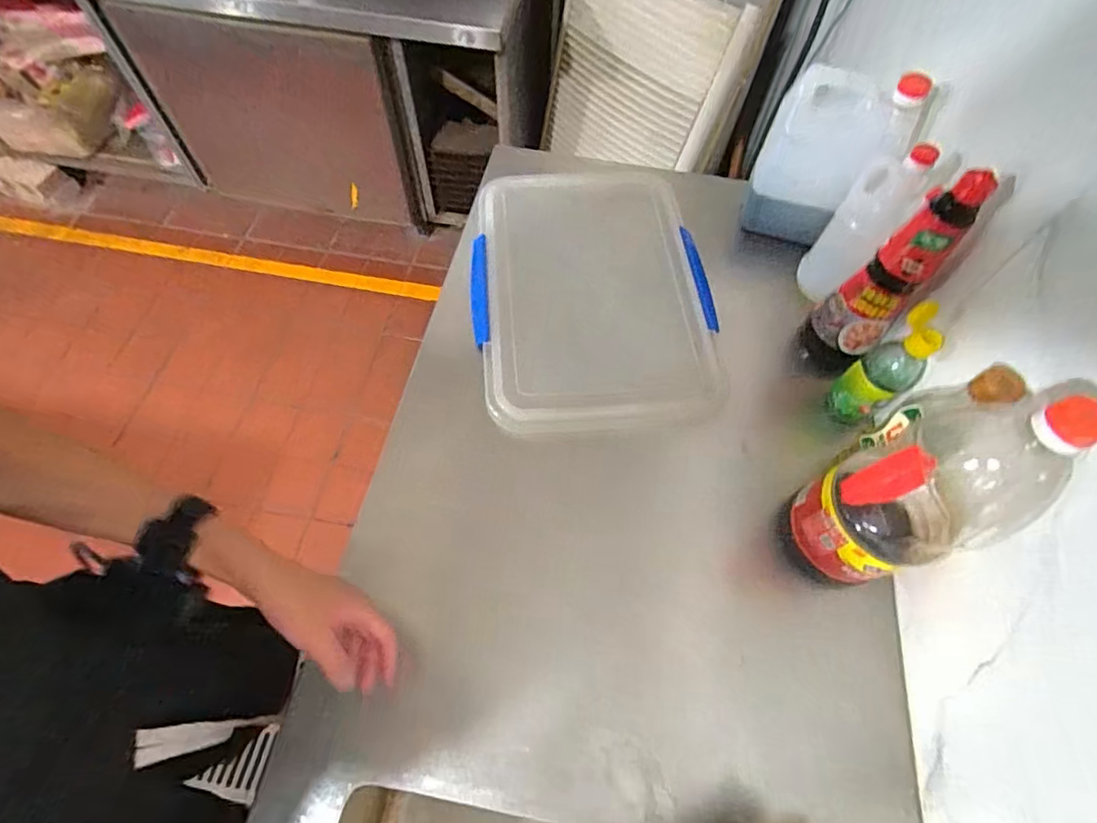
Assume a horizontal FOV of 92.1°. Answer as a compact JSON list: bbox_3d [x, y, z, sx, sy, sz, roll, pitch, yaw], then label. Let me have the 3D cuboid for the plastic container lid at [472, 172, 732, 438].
[{"bbox_3d":[0.066,-0.183,0.754,0.343,0.043,0.480,-2,62,-3],"label":"plastic container lid"}]

